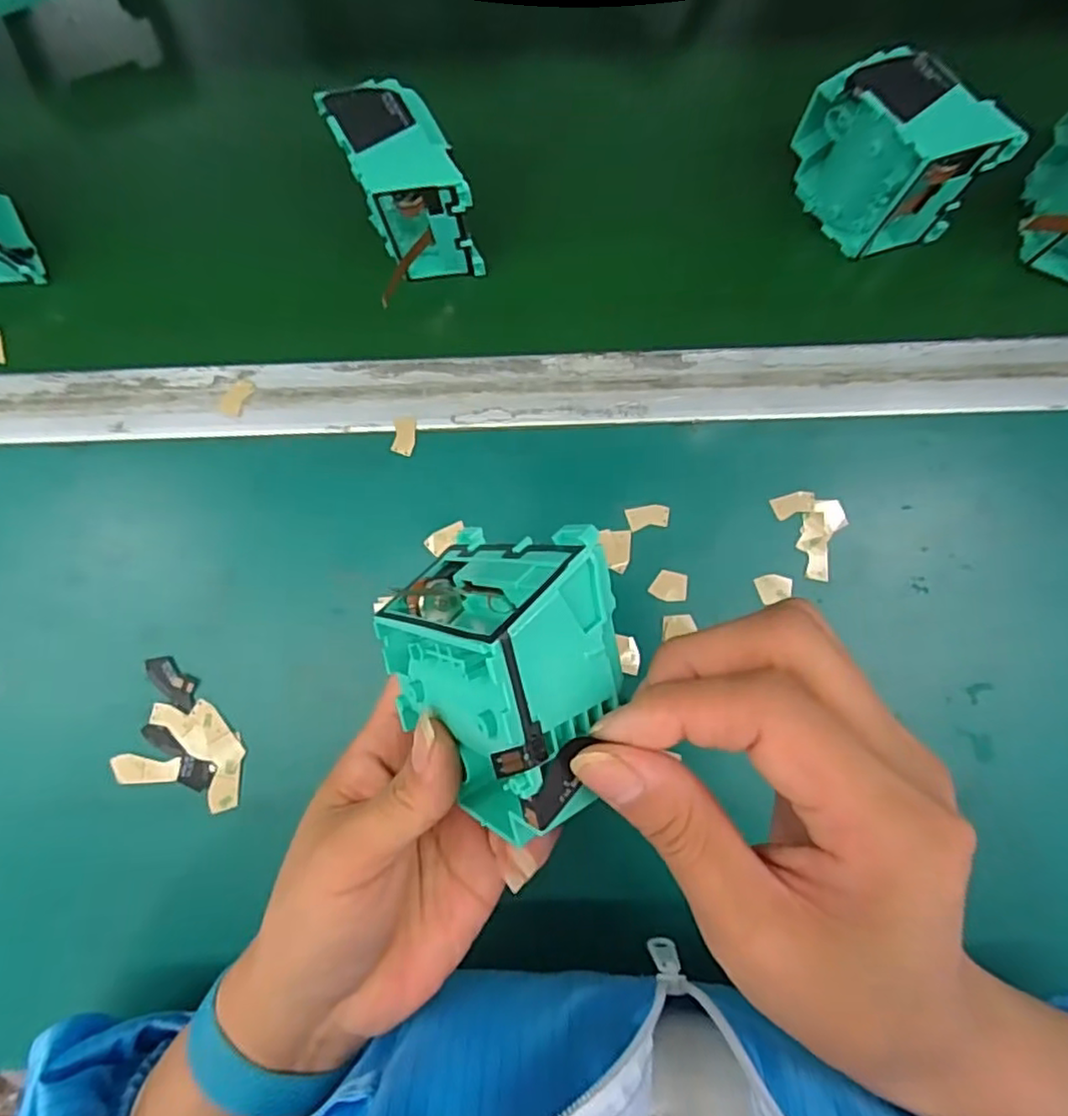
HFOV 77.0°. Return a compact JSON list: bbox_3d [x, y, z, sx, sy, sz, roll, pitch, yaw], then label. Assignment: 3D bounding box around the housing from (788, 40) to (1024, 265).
[{"bbox_3d":[0.165,-0.188,0.315,0.041,0.076,0.079,-35,85,-1],"label":"housing"}]

